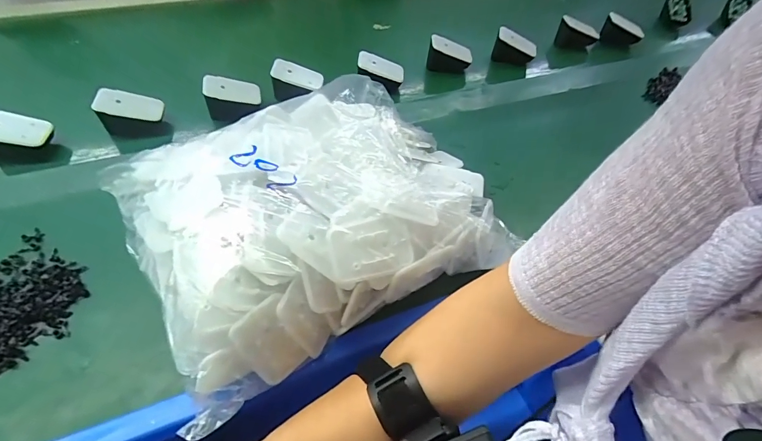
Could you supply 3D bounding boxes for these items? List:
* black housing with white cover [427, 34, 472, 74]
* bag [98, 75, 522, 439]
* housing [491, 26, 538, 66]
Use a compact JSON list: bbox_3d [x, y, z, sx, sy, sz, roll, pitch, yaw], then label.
[{"bbox_3d":[0.110,-0.267,0.618,0.068,0.051,0.028,5,51,-2],"label":"black housing with white cover"},{"bbox_3d":[-0.048,-0.024,0.355,0.313,0.108,0.230,-24,57,-23],"label":"bag"},{"bbox_3d":[0.224,-0.288,0.643,0.068,0.055,0.021,10,51,3],"label":"housing"}]

